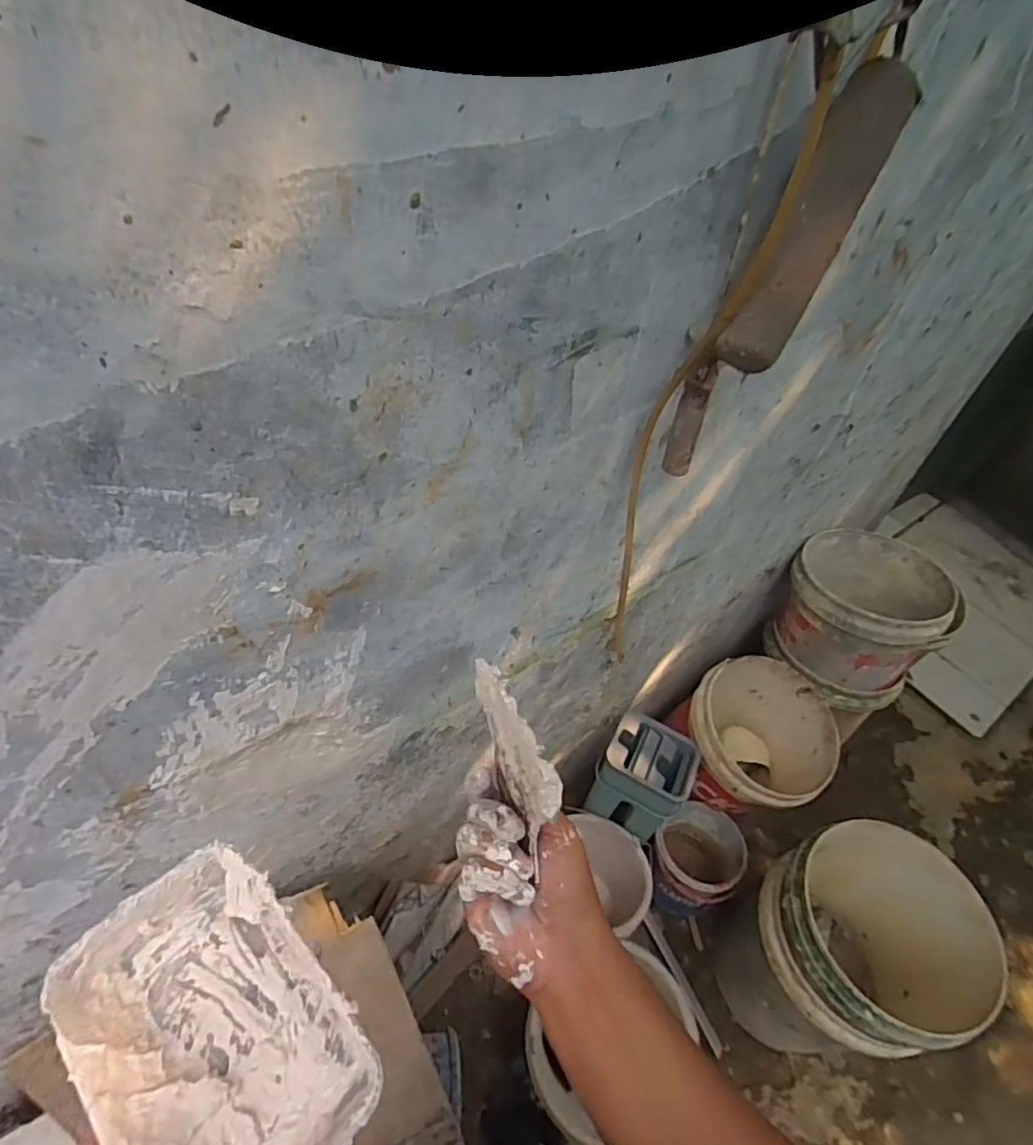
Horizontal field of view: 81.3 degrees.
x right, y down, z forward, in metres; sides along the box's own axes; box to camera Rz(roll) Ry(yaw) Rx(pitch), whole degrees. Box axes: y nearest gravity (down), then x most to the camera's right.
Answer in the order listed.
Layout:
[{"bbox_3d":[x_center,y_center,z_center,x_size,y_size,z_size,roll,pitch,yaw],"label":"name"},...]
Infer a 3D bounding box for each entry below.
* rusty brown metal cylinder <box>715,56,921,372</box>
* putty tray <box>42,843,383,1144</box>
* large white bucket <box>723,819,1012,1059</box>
[{"bbox_3d":[0.236,-0.280,0.474,0.053,0.242,0.054,30,12,19],"label":"rusty brown metal cylinder"},{"bbox_3d":[-0.162,0.249,0.325,0.112,0.048,0.169,-34,59,-32],"label":"putty tray"},{"bbox_3d":[0.581,0.672,1.074,0.301,0.381,0.303,4,47,-4],"label":"large white bucket"}]

